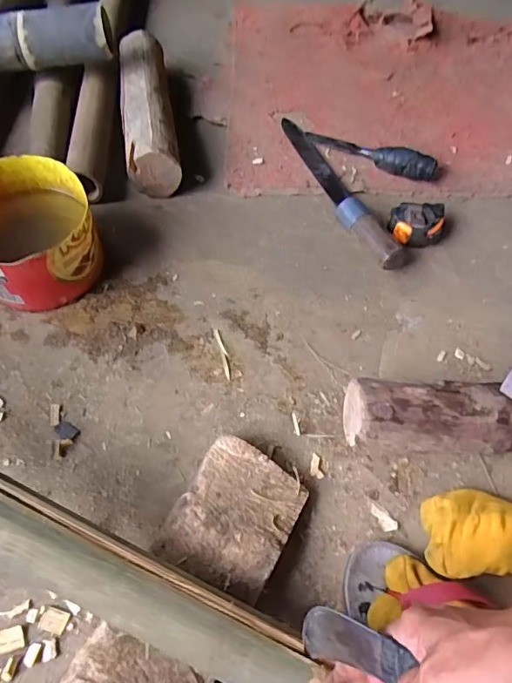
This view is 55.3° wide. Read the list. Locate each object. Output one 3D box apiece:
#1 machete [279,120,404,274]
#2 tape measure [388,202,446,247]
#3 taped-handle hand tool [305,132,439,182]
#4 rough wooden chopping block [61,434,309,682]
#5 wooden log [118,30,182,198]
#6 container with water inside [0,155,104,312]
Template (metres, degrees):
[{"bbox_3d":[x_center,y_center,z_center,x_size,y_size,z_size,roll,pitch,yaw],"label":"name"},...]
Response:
[{"bbox_3d":[0.109,-0.226,0.681,0.047,0.047,0.327,-18,63,-13],"label":"machete"},{"bbox_3d":[0.216,-0.156,0.650,0.073,0.035,0.053,-1,61,-4],"label":"tape measure"},{"bbox_3d":[0.169,-0.285,0.712,0.207,0.036,0.040,27,63,12],"label":"taped-handle hand tool"},{"bbox_3d":[-0.077,0.249,0.404,0.104,0.045,0.349,27,63,12],"label":"rough wooden chopping block"},{"bbox_3d":[-0.160,-0.345,0.720,0.073,0.071,0.303,-8,61,-7],"label":"wooden log"},{"bbox_3d":[-0.265,-0.124,0.574,0.140,0.096,0.150,1,60,-2],"label":"container with water inside"}]

